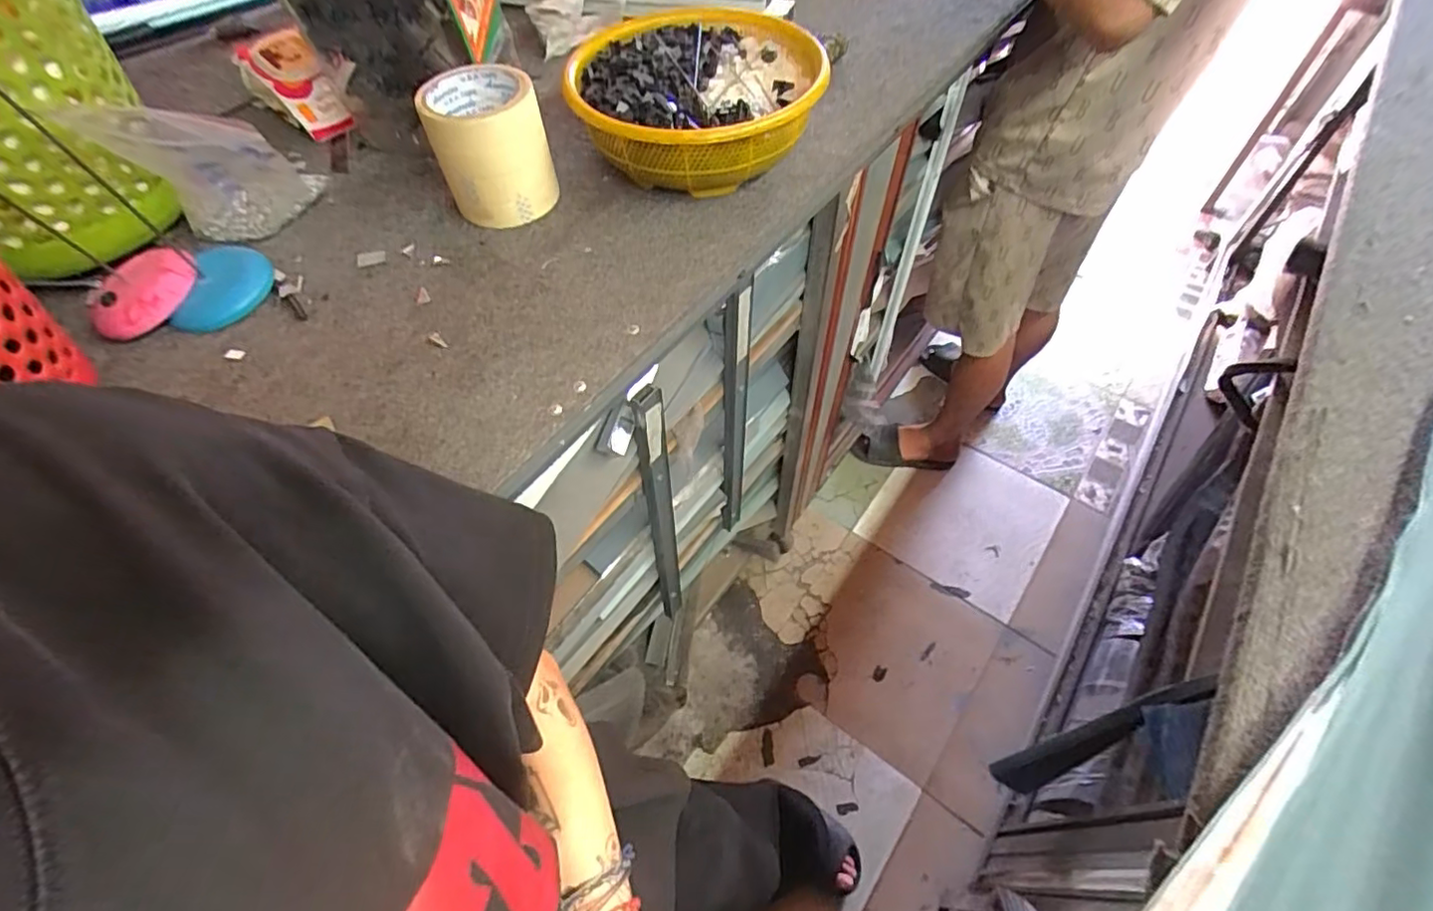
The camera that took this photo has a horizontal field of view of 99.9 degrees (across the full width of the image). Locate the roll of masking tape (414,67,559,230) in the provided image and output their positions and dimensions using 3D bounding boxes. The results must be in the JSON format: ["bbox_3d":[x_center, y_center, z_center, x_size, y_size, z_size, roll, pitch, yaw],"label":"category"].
[{"bbox_3d":[-0.193,-0.265,0.520,0.090,0.093,0.099,-20,57,-11],"label":"roll of masking tape"}]

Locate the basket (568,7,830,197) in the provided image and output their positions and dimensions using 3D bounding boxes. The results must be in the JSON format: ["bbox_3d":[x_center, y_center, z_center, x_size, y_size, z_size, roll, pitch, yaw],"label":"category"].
[{"bbox_3d":[-0.018,-0.328,0.557,0.221,0.071,0.238,-4,55,0],"label":"basket"}]

